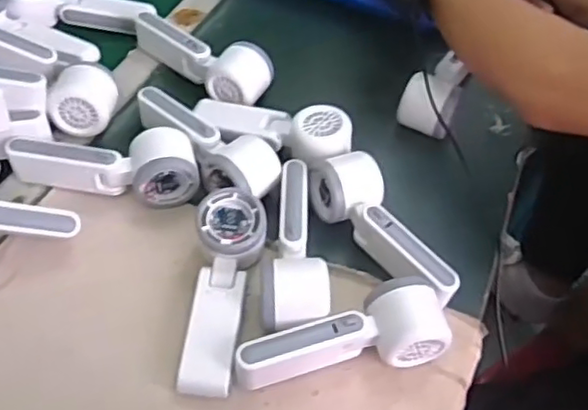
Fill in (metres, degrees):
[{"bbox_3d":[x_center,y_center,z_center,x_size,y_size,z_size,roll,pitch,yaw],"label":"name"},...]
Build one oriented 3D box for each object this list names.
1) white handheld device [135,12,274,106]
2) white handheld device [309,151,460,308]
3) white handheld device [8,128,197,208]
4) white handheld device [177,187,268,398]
[{"bbox_3d":[-0.098,-0.162,0.671,0.161,0.045,0.059,33,56,20],"label":"white handheld device"},{"bbox_3d":[0.078,0.024,0.554,0.055,0.058,0.164,-25,57,-23],"label":"white handheld device"},{"bbox_3d":[-0.173,-0.032,0.573,0.163,0.049,0.063,-8,52,-11],"label":"white handheld device"},{"bbox_3d":[-0.056,0.069,0.506,0.059,0.056,0.168,4,51,-2],"label":"white handheld device"}]

